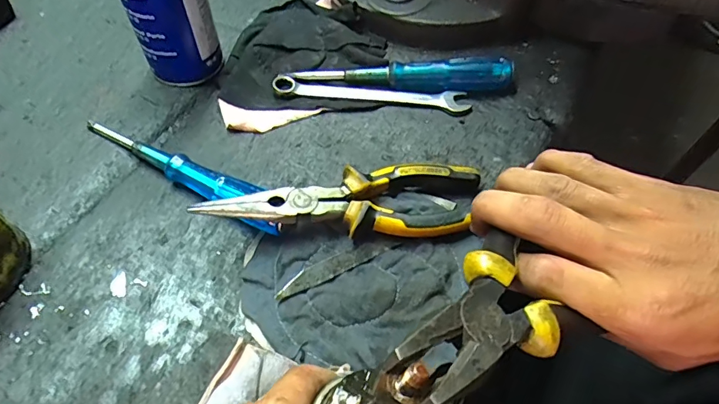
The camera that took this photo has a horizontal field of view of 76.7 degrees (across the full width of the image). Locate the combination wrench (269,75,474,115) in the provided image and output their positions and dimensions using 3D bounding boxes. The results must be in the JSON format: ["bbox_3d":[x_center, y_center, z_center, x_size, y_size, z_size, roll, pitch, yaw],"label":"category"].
[{"bbox_3d":[0.010,-0.093,0.391,0.165,0.009,0.025,7,55,4],"label":"combination wrench"}]

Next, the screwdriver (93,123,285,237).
[{"bbox_3d":[-0.133,-0.025,0.340,0.192,0.024,0.022,27,59,17],"label":"screwdriver"}]

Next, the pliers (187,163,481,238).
[{"bbox_3d":[-0.007,0.004,0.309,0.184,0.038,0.050,-6,55,-5],"label":"pliers"}]

